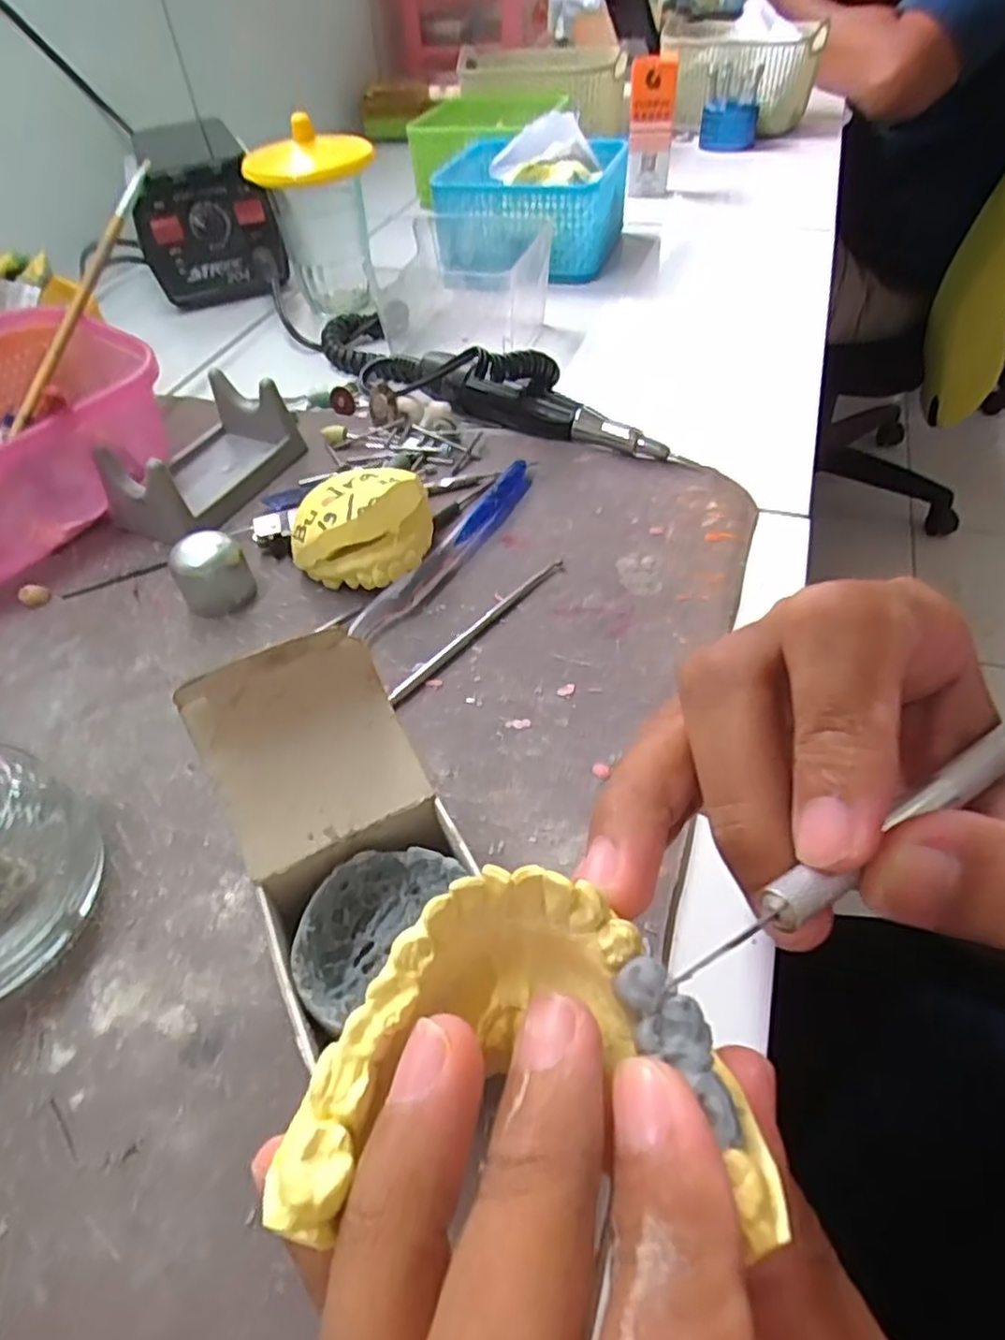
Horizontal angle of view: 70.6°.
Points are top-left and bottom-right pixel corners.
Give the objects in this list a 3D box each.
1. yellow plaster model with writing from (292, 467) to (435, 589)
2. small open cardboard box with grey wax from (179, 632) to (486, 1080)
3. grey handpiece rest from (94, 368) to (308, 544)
[{"bbox_3d":[-0.061,-0.063,0.314,0.059,0.039,0.053,7,50,11],"label":"yellow plaster model with writing"},{"bbox_3d":[-0.042,0.046,0.195,0.052,0.071,0.086,-23,51,-15],"label":"small open cardboard box with grey wax"},{"bbox_3d":[-0.156,-0.112,0.366,0.053,0.038,0.097,20,54,20],"label":"grey handpiece rest"}]

